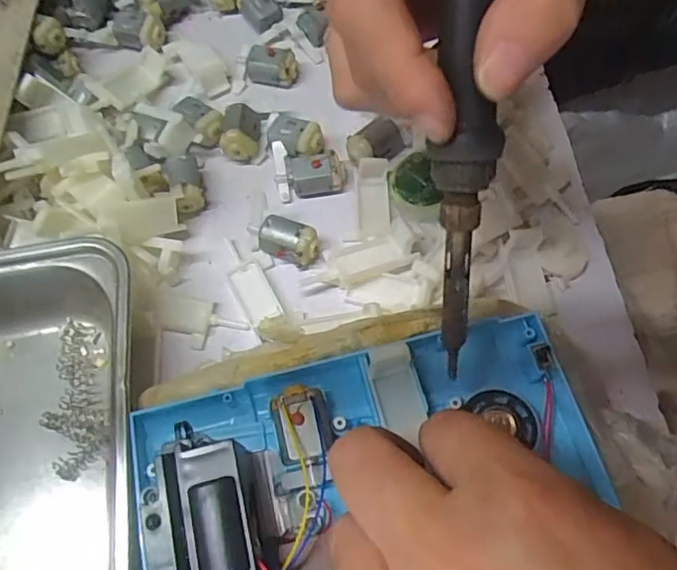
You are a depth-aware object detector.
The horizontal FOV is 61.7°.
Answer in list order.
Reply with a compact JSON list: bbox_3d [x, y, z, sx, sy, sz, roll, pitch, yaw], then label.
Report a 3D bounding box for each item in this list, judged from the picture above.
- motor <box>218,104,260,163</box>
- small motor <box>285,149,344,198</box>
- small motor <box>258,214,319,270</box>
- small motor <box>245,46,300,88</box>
[{"bbox_3d":[-0.052,-0.083,0.306,0.019,0.021,0.029,2,66,2],"label":"motor"},{"bbox_3d":[-0.012,-0.059,0.296,0.027,0.017,0.020,-7,66,-3],"label":"small motor"},{"bbox_3d":[-0.024,-0.021,0.279,0.030,0.019,0.015,22,68,10],"label":"small motor"},{"bbox_3d":[-0.038,-0.126,0.325,0.029,0.015,0.014,4,66,2],"label":"small motor"}]

